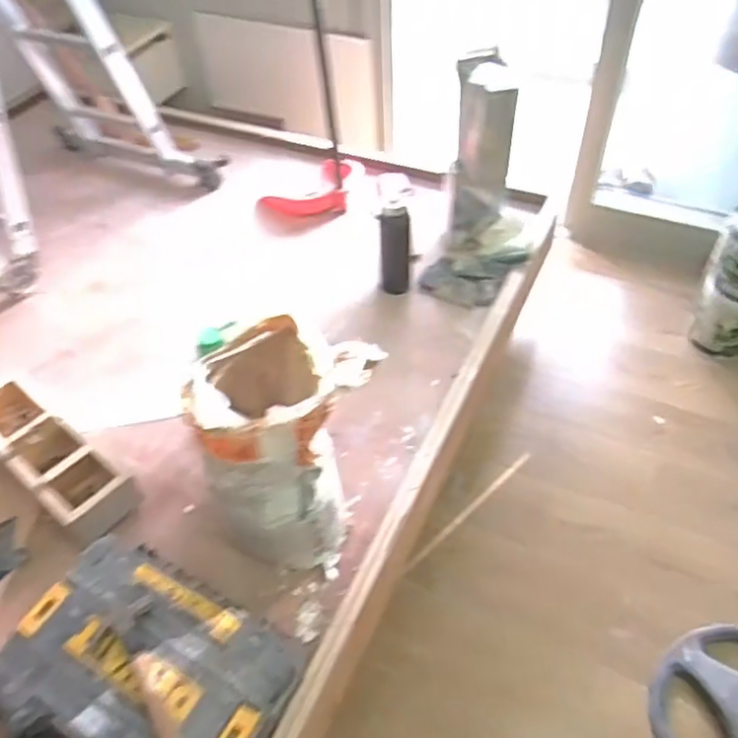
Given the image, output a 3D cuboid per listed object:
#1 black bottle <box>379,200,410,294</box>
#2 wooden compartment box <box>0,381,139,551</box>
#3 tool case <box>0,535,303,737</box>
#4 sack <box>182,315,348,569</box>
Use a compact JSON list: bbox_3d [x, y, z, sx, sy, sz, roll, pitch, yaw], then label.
[{"bbox_3d":[0.065,-0.293,1.557,0.072,0.229,0.063,4,48,6],"label":"black bottle"},{"bbox_3d":[-0.628,0.171,1.279,0.416,0.118,0.153,31,57,27],"label":"wooden compartment box"},{"bbox_3d":[-0.350,0.461,0.983,0.434,0.103,0.334,22,53,21],"label":"tool case"},{"bbox_3d":[-0.158,0.143,1.111,0.210,0.452,0.278,-11,48,-7],"label":"sack"}]

